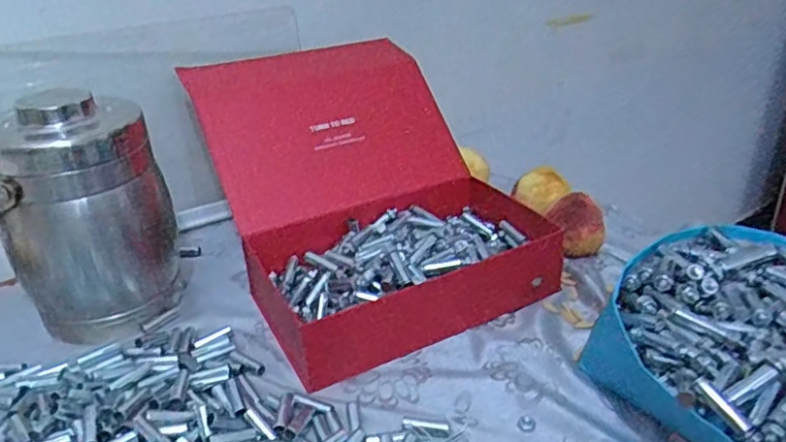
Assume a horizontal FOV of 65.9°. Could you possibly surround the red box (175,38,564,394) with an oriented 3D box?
[{"bbox_3d":[-0.028,-0.042,0.687,0.295,0.206,0.338,-17,32,-25],"label":"red box"}]

